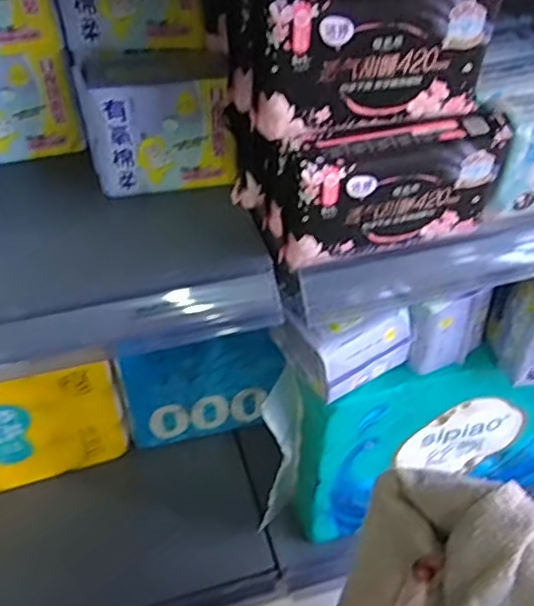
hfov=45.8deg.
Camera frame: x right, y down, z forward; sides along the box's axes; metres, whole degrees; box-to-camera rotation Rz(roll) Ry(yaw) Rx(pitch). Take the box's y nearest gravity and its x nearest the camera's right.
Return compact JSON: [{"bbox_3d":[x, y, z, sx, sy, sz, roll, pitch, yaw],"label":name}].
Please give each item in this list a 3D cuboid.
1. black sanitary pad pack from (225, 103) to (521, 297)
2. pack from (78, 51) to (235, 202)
[{"bbox_3d":[0.079,-0.104,0.507,0.172,0.105,0.108,-13,47,-14],"label":"black sanitary pad pack"},{"bbox_3d":[-0.093,-0.160,0.554,0.120,0.099,0.076,-5,46,-7],"label":"pack"}]

